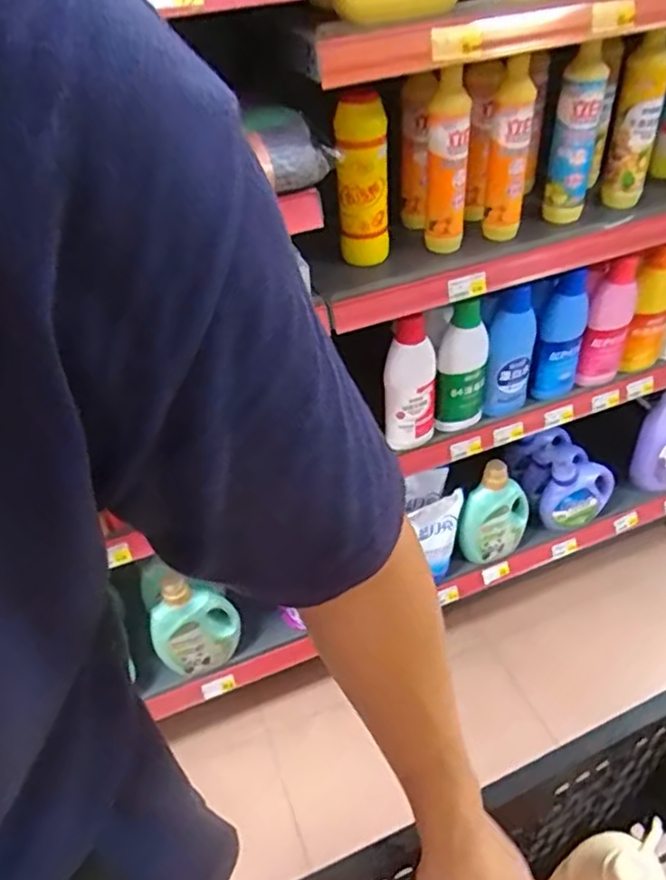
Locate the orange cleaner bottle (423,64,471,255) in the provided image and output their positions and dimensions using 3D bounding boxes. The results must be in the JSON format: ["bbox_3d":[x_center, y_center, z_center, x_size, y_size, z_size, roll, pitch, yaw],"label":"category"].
[{"bbox_3d":[0.156,-0.372,0.881,0.056,0.229,0.080,3,43,9],"label":"orange cleaner bottle"}]

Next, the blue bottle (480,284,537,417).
[{"bbox_3d":[0.302,-0.145,1.106,0.095,0.257,0.063,-7,42,-1],"label":"blue bottle"}]

